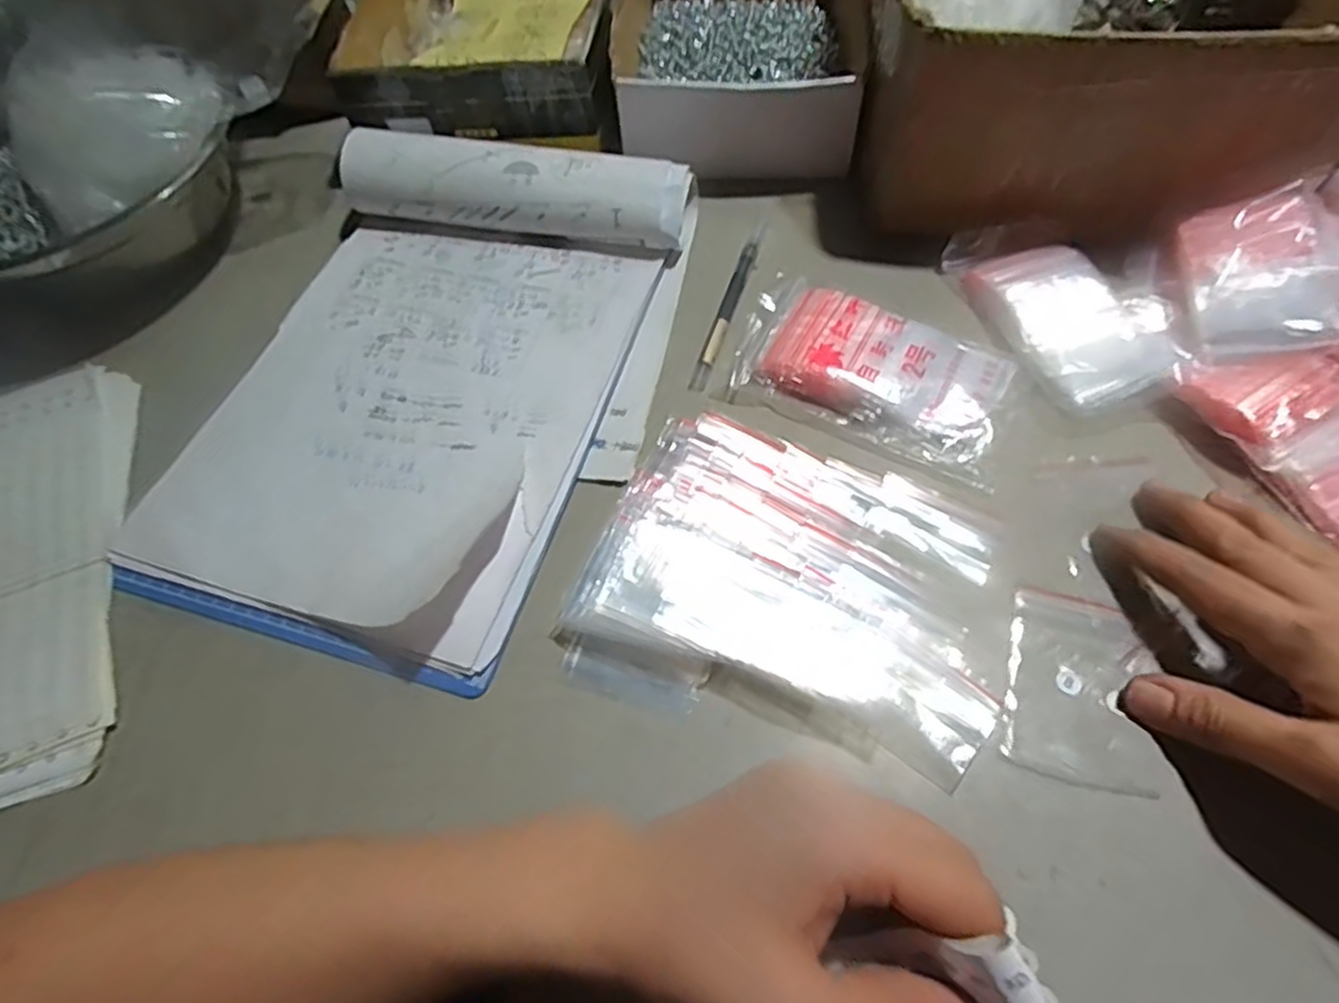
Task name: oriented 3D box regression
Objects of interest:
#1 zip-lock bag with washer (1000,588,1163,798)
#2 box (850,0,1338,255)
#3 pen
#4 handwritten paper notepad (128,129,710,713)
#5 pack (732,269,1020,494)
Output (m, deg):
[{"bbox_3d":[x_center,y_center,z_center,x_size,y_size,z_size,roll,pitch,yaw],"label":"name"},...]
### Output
[{"bbox_3d":[0.174,0.078,0.301,0.058,0.004,0.079,15,62,13],"label":"zip-lock bag with washer"},{"bbox_3d":[0.265,-0.325,0.458,0.257,0.103,0.344,6,60,8],"label":"box"},{"bbox_3d":[0.039,-0.123,0.432,0.010,0.010,0.141,16,62,13],"label":"pen"},{"bbox_3d":[-0.137,-0.078,0.397,0.237,0.050,0.319,14,62,12],"label":"handwritten paper notepad"},{"bbox_3d":[0.109,-0.075,0.390,0.145,0.017,0.083,25,64,17],"label":"pack"}]

